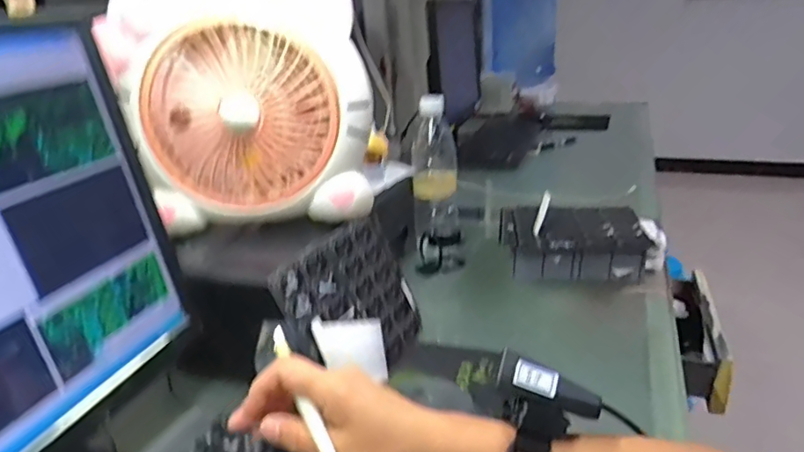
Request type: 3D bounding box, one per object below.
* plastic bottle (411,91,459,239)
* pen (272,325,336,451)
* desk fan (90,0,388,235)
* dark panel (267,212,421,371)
[{"bbox_3d":[0.049,-0.079,0.794,0.064,0.190,0.069,-5,20,-3],"label":"plastic bottle"},{"bbox_3d":[-0.061,0.126,0.375,0.010,0.007,0.150,-14,47,-25],"label":"pen"},{"bbox_3d":[-0.156,-0.125,0.591,0.255,0.233,0.106,-1,20,8],"label":"desk fan"},{"bbox_3d":[-0.046,0.080,0.573,0.010,0.149,0.171,-17,12,35],"label":"dark panel"}]

